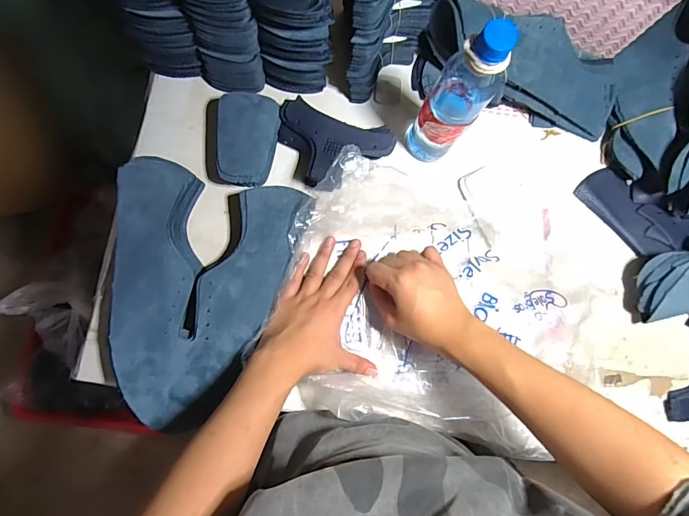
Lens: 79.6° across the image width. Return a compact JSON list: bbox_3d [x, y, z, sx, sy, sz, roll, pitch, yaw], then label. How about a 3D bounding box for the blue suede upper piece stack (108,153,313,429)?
[{"bbox_3d":[-0.176,0.041,0.483,0.209,0.039,0.285,12,81,-3],"label":"blue suede upper piece stack"}]

